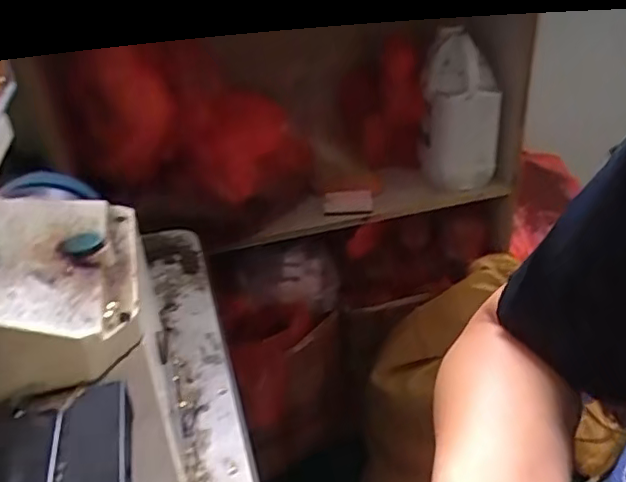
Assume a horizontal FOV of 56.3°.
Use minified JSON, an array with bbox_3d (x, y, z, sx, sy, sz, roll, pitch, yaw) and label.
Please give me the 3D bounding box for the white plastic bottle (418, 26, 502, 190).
[{"bbox_3d":[0.284,-0.255,1.133,0.150,0.271,0.107,5,32,16],"label":"white plastic bottle"}]

